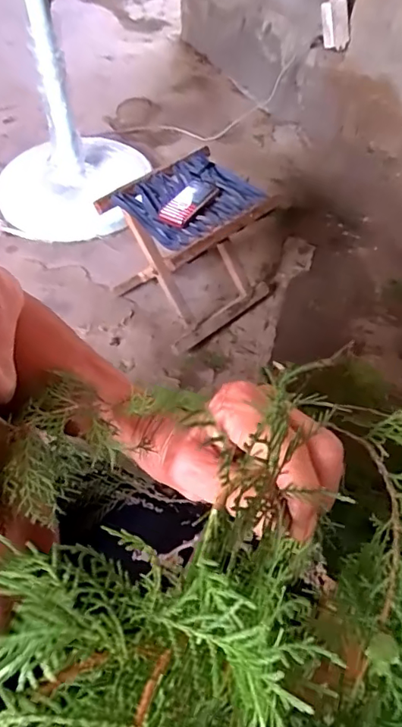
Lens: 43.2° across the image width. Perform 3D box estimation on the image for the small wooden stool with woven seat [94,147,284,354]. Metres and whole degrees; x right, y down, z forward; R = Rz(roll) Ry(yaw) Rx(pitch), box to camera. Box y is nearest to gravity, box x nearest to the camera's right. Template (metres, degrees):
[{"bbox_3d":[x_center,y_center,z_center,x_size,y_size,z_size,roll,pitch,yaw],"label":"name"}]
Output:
[{"bbox_3d":[-0.015,-0.221,0.983,0.254,0.243,0.218,-34,62,-24],"label":"small wooden stool with woven seat"}]

